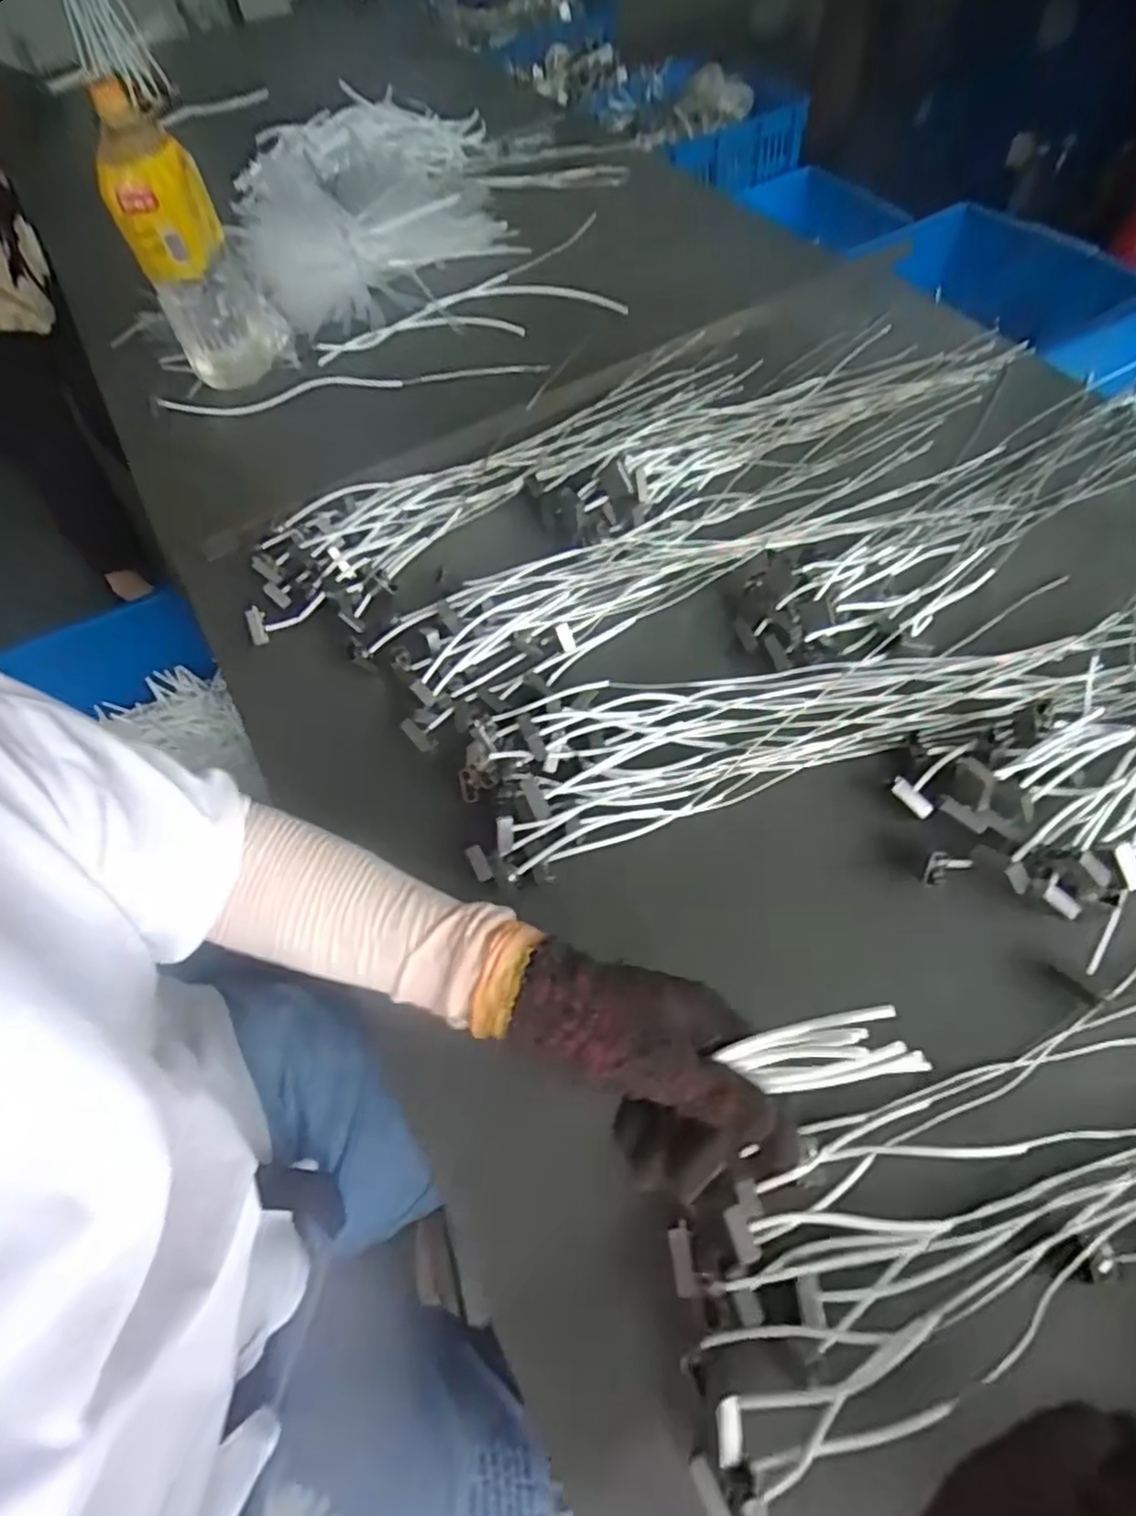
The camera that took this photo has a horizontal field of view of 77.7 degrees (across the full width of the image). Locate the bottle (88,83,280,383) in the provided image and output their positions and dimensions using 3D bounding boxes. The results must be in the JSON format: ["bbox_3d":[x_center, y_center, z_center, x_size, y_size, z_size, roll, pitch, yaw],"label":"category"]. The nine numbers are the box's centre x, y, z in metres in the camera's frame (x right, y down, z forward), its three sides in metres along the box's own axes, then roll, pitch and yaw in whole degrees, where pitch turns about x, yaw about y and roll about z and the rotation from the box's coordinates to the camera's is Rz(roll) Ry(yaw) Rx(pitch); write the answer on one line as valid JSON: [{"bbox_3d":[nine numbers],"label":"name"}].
[{"bbox_3d":[-0.406,-0.543,0.755,0.106,0.252,0.124,-25,60,-10],"label":"bottle"}]

